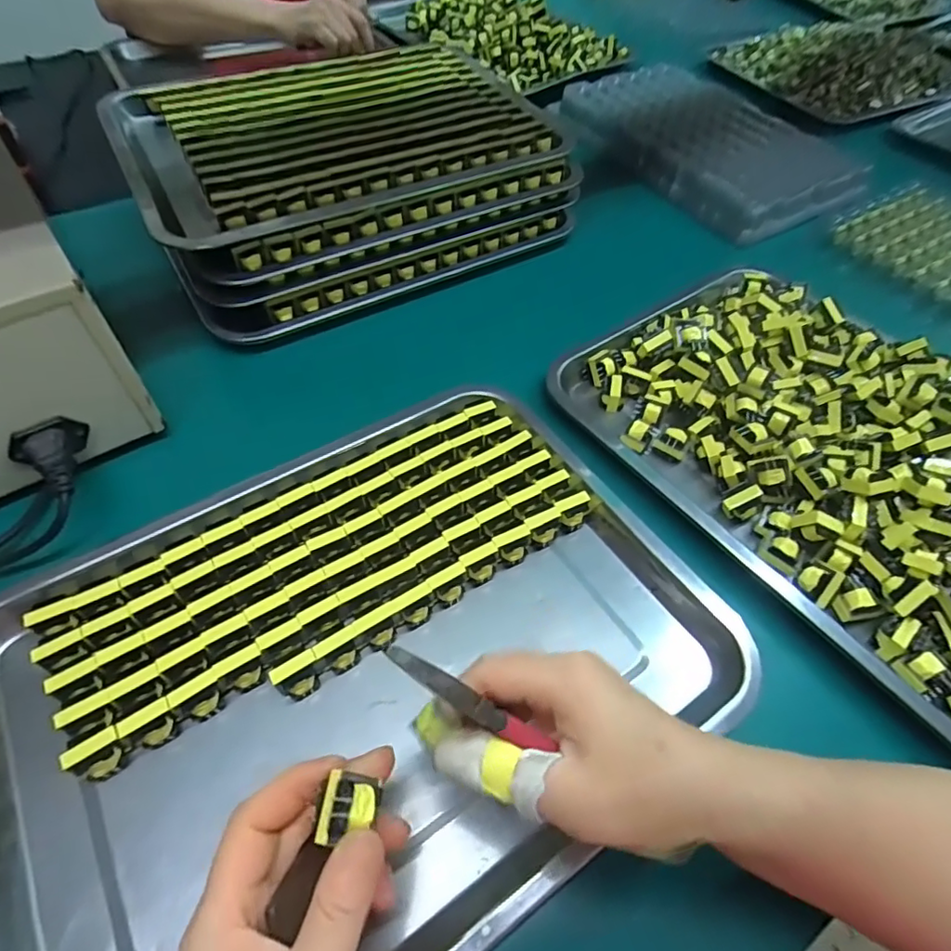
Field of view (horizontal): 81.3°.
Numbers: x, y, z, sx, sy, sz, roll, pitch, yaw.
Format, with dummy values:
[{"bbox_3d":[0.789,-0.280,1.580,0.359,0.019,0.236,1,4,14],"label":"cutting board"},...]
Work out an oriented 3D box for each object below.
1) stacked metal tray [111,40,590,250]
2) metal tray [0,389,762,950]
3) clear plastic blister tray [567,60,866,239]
[{"bbox_3d":[-0.132,-0.333,0.536,0.380,0.033,0.246,-24,60,-19],"label":"stacked metal tray"},{"bbox_3d":[-0.070,0.105,0.326,0.384,0.043,0.299,-28,61,-21],"label":"metal tray"},{"bbox_3d":[0.281,-0.424,0.684,0.223,0.024,0.371,-20,59,-17],"label":"clear plastic blister tray"}]

